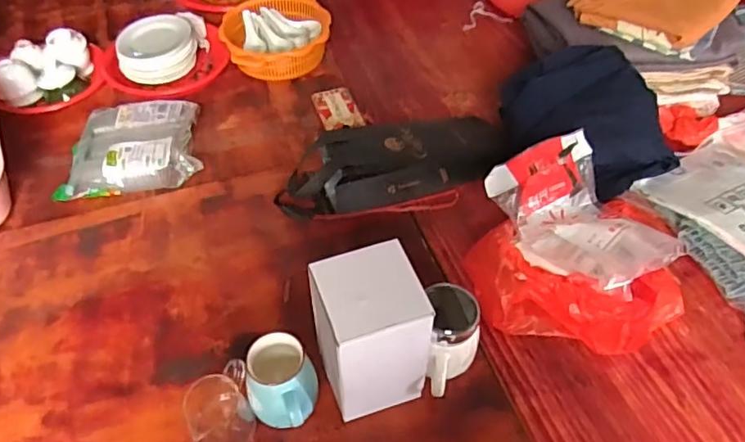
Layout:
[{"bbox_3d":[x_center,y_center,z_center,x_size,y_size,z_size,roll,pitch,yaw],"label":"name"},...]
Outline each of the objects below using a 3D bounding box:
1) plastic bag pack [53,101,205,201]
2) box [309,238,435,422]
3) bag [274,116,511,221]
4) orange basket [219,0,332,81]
[{"bbox_3d":[-0.415,-0.131,1.008,0.232,0.063,0.185,-9,50,-5],"label":"plastic bag pack"},{"bbox_3d":[-0.004,0.137,0.679,0.117,0.195,0.115,-14,52,-11],"label":"box"},{"bbox_3d":[0.030,-0.107,0.949,0.379,0.099,0.125,-15,50,-10],"label":"bag"},{"bbox_3d":[-0.197,-0.378,1.200,0.215,0.079,0.204,-21,51,-14],"label":"orange basket"}]

